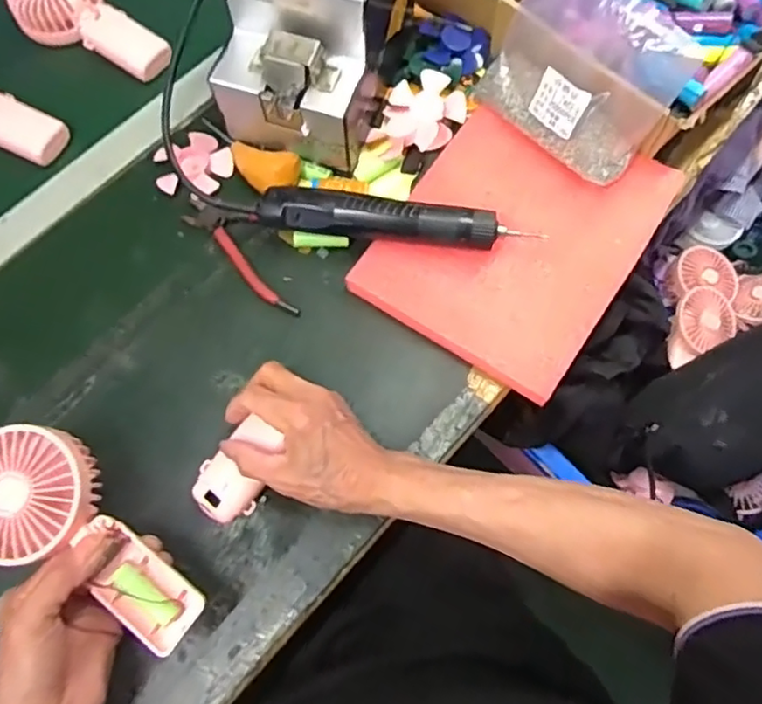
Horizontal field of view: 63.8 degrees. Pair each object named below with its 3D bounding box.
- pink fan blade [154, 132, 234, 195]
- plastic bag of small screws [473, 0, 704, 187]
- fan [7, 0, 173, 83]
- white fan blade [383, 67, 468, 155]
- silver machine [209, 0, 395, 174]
[{"bbox_3d":[-0.179,-0.179,0.575,0.074,0.018,0.071,5,70,4],"label":"pink fan blade"},{"bbox_3d":[0.166,-0.235,0.519,0.074,0.125,0.161,-40,73,-12],"label":"plastic bag of small screws"},{"bbox_3d":[-0.300,-0.339,0.627,0.184,0.047,0.085,32,74,13],"label":"fan"},{"bbox_3d":[0.042,-0.231,0.587,0.078,0.016,0.076,-1,69,2],"label":"white fan blade"},{"bbox_3d":[-0.060,-0.286,0.539,0.127,0.143,0.175,19,71,9],"label":"silver machine"}]

